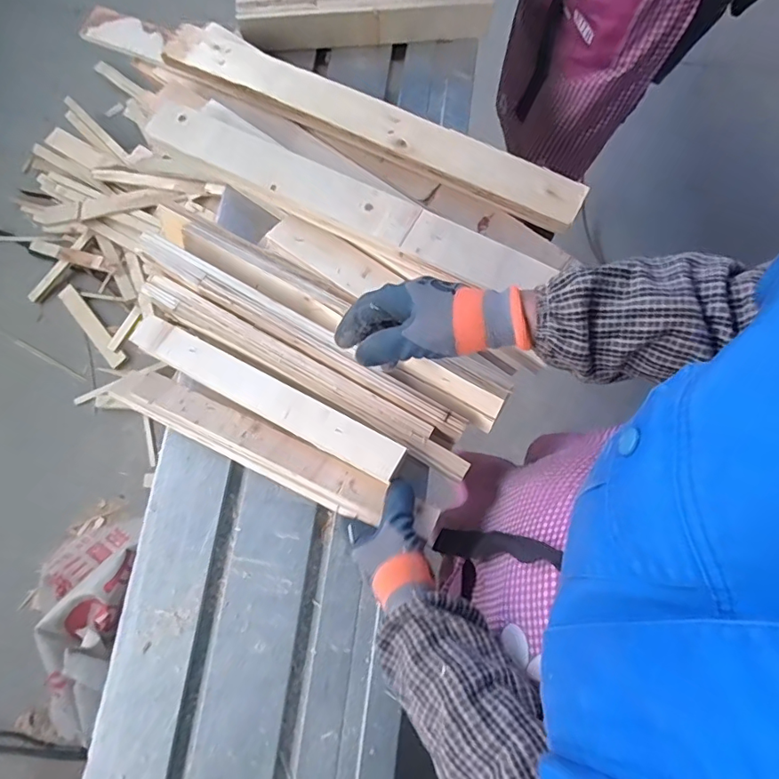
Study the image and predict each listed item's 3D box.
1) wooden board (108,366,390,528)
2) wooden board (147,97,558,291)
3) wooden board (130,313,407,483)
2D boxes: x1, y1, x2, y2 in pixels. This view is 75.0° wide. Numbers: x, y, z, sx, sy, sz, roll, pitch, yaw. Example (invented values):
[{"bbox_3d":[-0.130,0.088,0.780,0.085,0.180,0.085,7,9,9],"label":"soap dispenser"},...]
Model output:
[{"bbox_3d":[-0.156,0.051,0.541,0.325,0.020,0.048,24,78,13],"label":"wooden board"},{"bbox_3d":[-0.058,-0.213,0.563,0.475,0.024,0.058,26,78,6],"label":"wooden board"},{"bbox_3d":[-0.140,0.002,0.543,0.335,0.013,0.043,27,90,13],"label":"wooden board"}]

